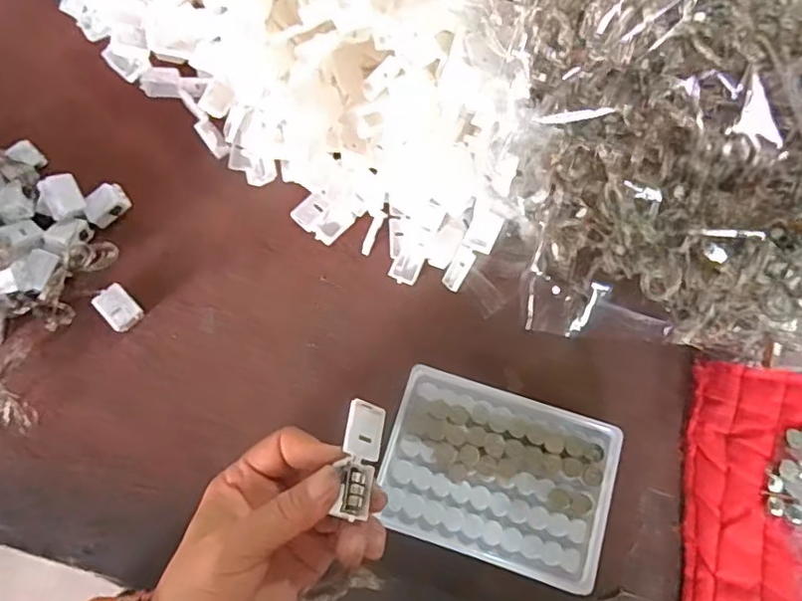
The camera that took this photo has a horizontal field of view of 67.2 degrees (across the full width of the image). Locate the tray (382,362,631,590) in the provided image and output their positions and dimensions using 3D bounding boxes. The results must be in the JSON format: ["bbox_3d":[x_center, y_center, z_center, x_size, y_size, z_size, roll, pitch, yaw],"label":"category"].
[{"bbox_3d":[0.057,0.102,0.357,0.128,0.024,0.096,17,73,4],"label":"tray"}]

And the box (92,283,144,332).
[{"bbox_3d":[-0.183,0.005,0.390,0.028,0.012,0.021,41,77,11],"label":"box"}]

